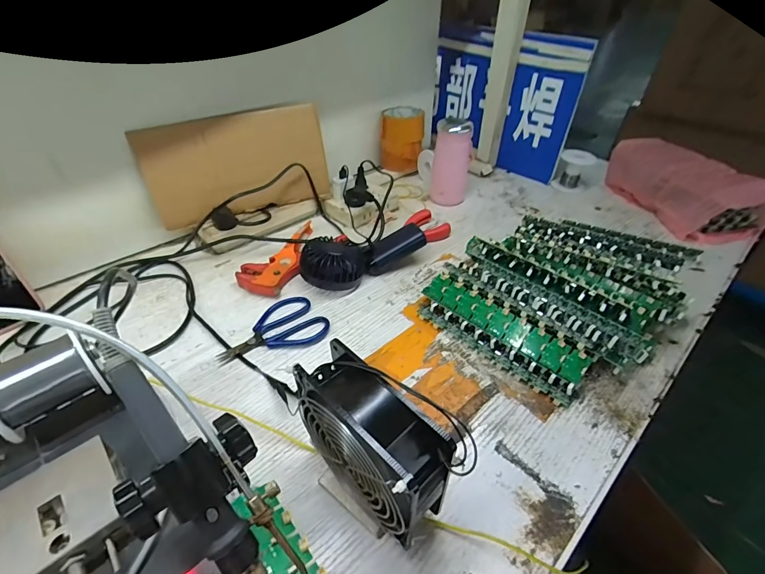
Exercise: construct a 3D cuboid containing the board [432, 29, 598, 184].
[{"bbox_3d":[0.230,-0.367,0.777,0.027,0.253,0.303,-32,51,-32],"label":"board"}]

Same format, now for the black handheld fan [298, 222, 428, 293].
[{"bbox_3d":[-0.028,-0.045,0.553,0.179,0.053,0.078,-18,45,-20],"label":"black handheld fan"}]

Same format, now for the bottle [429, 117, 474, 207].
[{"bbox_3d":[0.126,-0.230,0.705,0.066,0.134,0.077,6,42,6],"label":"bottle"}]

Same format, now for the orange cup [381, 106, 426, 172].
[{"bbox_3d":[0.041,-0.304,0.791,0.085,0.103,0.079,3,42,2],"label":"orange cup"}]

